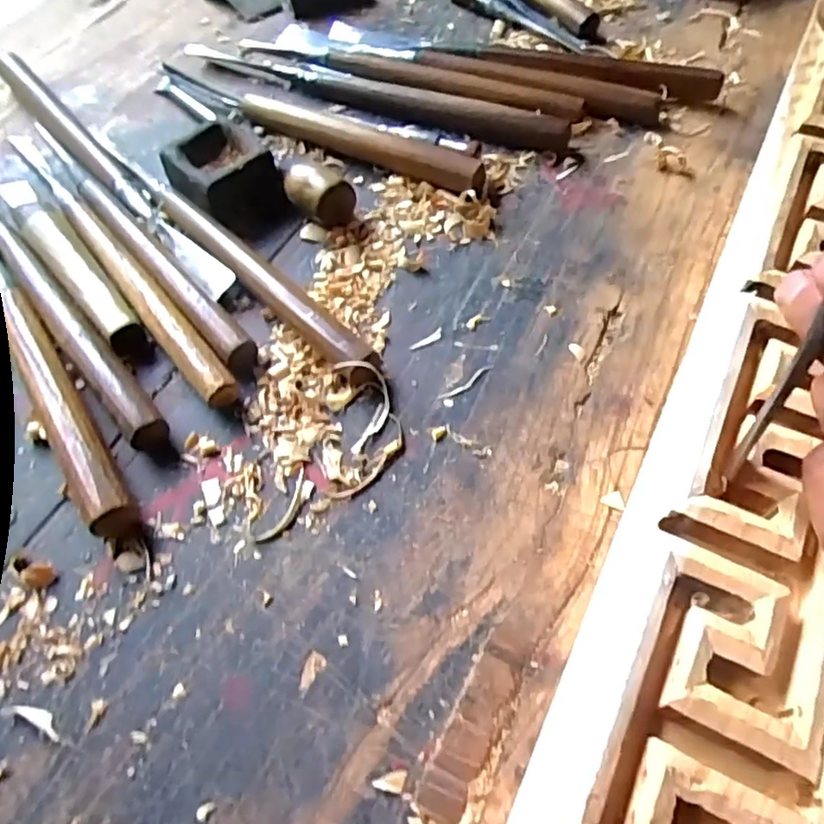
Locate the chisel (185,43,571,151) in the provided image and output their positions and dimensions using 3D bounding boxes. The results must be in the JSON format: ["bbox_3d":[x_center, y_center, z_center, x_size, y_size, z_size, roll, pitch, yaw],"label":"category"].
[{"bbox_3d":[-0.025,-0.205,0.394,0.254,0.016,0.027,22,61,15],"label":"chisel"}]

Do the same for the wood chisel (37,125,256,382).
[{"bbox_3d":[-0.147,-0.096,0.335,0.018,0.014,0.224,-36,64,-19],"label":"wood chisel"}]

